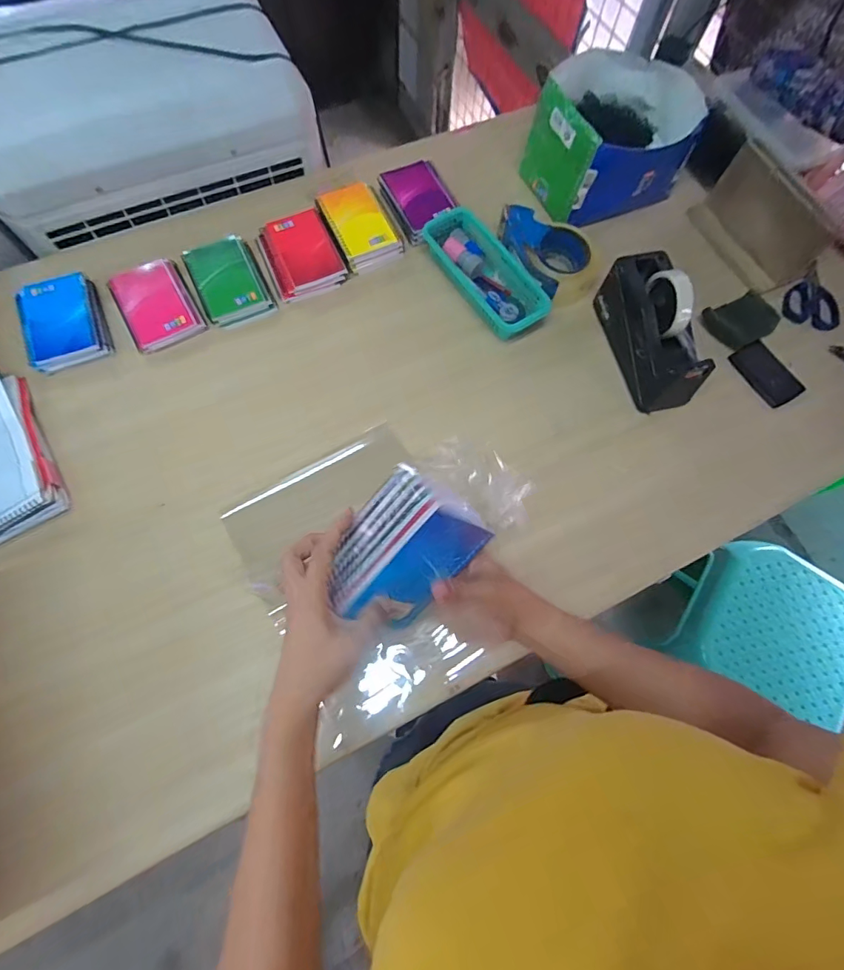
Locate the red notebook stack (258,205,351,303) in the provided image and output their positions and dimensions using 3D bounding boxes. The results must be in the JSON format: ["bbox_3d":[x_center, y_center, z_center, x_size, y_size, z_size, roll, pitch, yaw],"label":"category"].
[{"bbox_3d":[-0.188,-0.356,0.710,0.105,0.035,0.127,-25,74,-10],"label":"red notebook stack"}]

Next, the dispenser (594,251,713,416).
[{"bbox_3d":[0.325,-0.214,0.645,0.072,0.116,0.209,-12,72,-6],"label":"dispenser"}]

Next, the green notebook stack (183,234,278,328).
[{"bbox_3d":[-0.290,-0.308,0.693,0.097,0.023,0.147,-25,74,-10],"label":"green notebook stack"}]

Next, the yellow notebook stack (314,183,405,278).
[{"bbox_3d":[-0.099,-0.411,0.729,0.098,0.032,0.145,-26,74,-10],"label":"yellow notebook stack"}]

